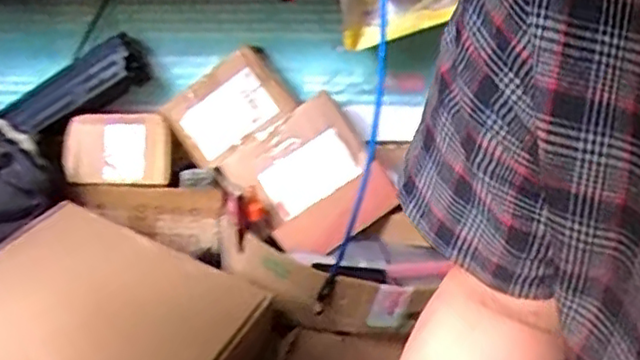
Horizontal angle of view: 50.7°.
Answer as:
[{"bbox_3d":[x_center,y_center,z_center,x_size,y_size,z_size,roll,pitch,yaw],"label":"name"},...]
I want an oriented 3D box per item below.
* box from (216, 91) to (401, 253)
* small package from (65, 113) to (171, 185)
[{"bbox_3d":[-0.013,-0.001,0.940,0.176,0.193,0.051,-36,-14,0],"label":"box"},{"bbox_3d":[-0.287,-0.041,0.969,0.148,0.090,0.066,0,22,-3],"label":"small package"}]

